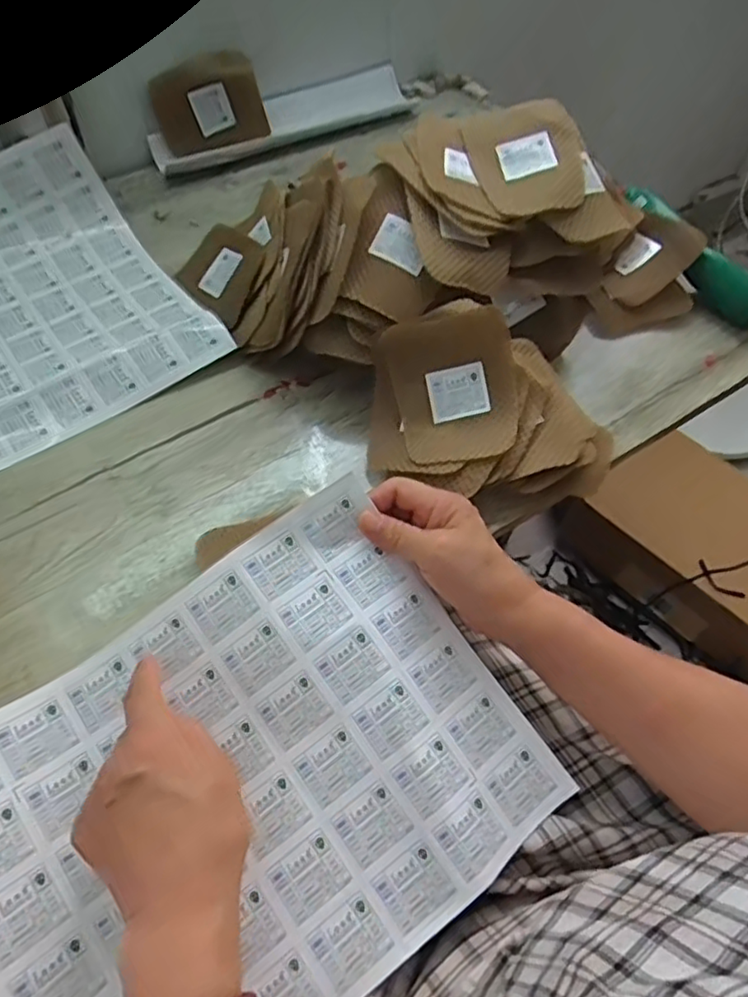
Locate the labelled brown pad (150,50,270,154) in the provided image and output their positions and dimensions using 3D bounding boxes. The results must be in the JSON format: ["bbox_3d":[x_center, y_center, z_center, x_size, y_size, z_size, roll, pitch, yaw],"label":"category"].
[{"bbox_3d":[-0.186,-0.443,0.740,0.117,0.088,0.013,-20,39,-11],"label":"labelled brown pad"}]

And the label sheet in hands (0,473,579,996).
[{"bbox_3d":[-0.071,0.164,0.386,0.315,0.077,0.245,-29,62,-20],"label":"label sheet in hands"}]

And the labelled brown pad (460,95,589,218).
[{"bbox_3d":[0.133,-0.297,0.574,0.093,0.014,0.119,-14,70,0],"label":"labelled brown pad"}]

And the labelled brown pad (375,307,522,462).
[{"bbox_3d":[0.061,-0.087,0.505,0.096,0.030,0.114,-13,91,13],"label":"labelled brown pad"}]

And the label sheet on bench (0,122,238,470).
[{"bbox_3d":[-0.317,-0.192,0.594,0.250,0.062,0.313,-31,63,-21],"label":"label sheet on bench"}]

